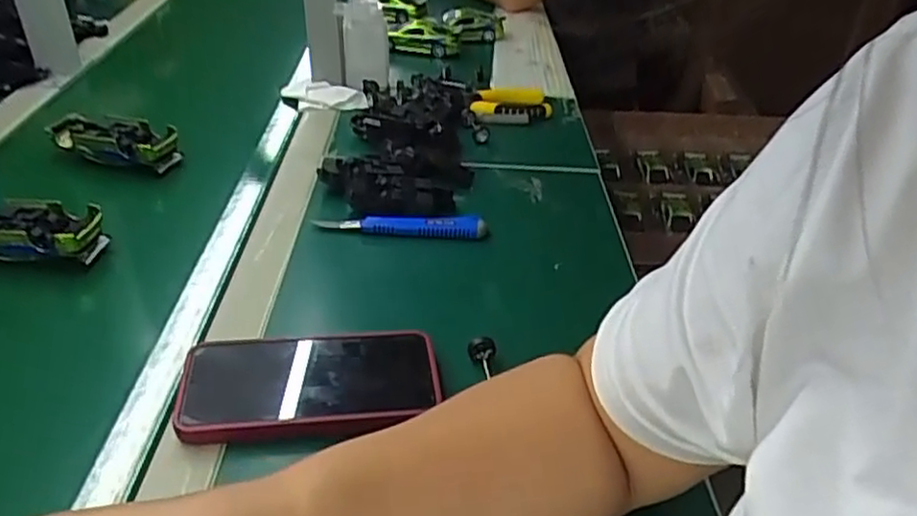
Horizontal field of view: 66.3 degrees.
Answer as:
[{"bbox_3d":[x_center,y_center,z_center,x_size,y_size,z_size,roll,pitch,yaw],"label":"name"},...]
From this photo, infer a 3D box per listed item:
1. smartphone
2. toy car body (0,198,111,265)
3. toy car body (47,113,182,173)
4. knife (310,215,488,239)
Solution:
[{"bbox_3d":[-0.097,0.082,0.468,0.164,0.011,0.080,-1,38,-9],"label":"smartphone"},{"bbox_3d":[-0.363,-0.024,0.583,0.128,0.027,0.054,3,34,1],"label":"toy car body"},{"bbox_3d":[-0.351,-0.118,0.719,0.137,0.042,0.048,10,35,11],"label":"toy car body"},{"bbox_3d":[-0.051,-0.028,0.645,0.154,0.017,0.022,-2,34,-7],"label":"knife"}]

